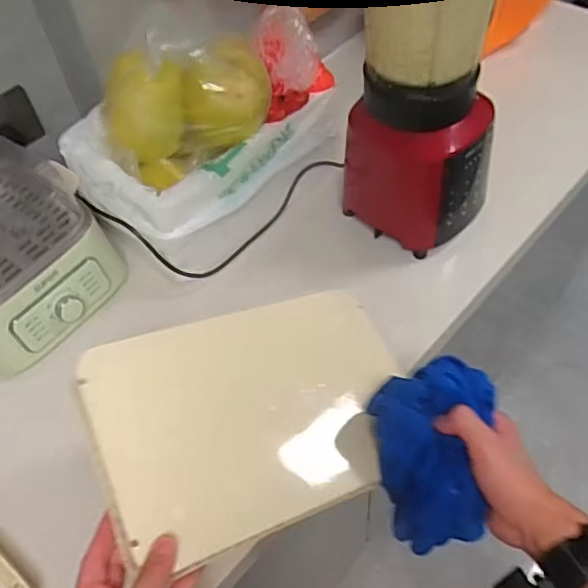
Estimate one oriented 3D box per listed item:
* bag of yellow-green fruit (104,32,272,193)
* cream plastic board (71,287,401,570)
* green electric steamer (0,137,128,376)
[{"bbox_3d":[-0.139,-0.244,0.790,0.212,0.179,0.106,-20,55,-10],"label":"bag of yellow-green fruit"},{"bbox_3d":[-0.031,0.115,0.583,0.308,0.026,0.206,-11,69,-28],"label":"cream plastic board"},{"bbox_3d":[-0.397,-0.073,0.786,0.259,0.195,0.238,36,64,26],"label":"green electric steamer"}]

